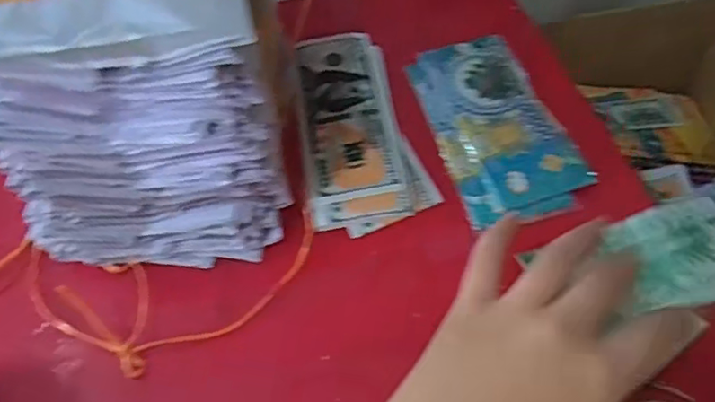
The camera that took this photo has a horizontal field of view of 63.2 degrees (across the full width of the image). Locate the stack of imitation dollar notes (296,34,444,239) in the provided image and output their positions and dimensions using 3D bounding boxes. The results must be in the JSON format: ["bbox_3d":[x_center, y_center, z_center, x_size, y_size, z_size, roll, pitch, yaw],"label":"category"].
[{"bbox_3d":[-0.006,-0.054,0.403,0.078,0.009,0.160,-15,60,-6],"label":"stack of imitation dollar notes"}]

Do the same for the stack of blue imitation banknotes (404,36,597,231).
[{"bbox_3d":[0.093,-0.055,0.396,0.081,0.011,0.151,-14,60,-6],"label":"stack of blue imitation banknotes"}]

